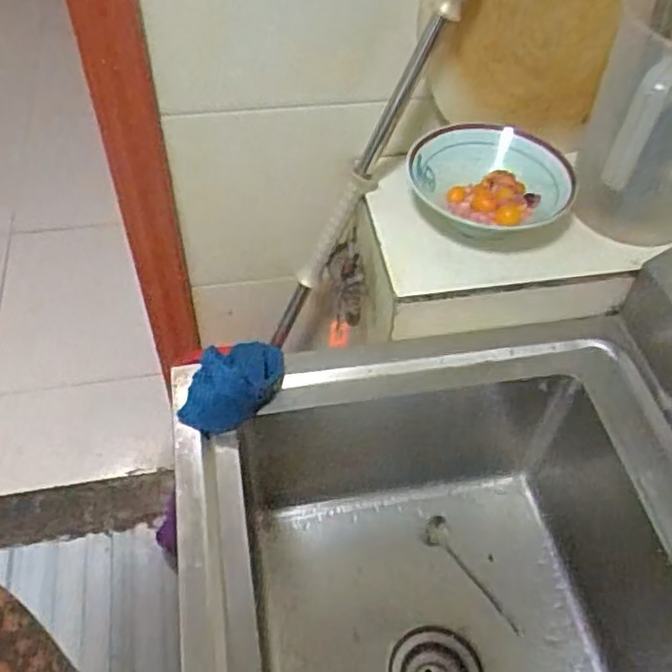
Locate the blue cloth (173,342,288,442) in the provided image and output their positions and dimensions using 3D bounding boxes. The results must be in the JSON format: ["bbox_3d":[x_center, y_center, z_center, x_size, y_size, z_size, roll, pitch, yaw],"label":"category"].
[{"bbox_3d":[-0.117,0.053,0.759,0.092,0.043,0.121,22,53,15],"label":"blue cloth"}]

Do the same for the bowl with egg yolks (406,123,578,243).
[{"bbox_3d":[0.188,-0.185,0.848,0.194,0.079,0.177,1,51,-2],"label":"bowl with egg yolks"}]

